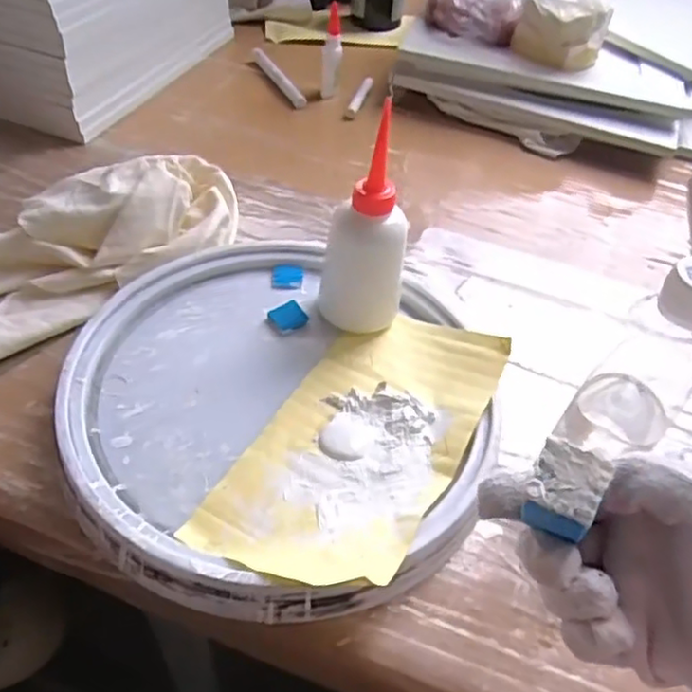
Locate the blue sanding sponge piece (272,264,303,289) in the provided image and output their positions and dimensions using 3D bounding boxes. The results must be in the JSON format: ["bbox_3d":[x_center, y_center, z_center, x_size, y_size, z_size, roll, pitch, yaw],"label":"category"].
[{"bbox_3d":[-0.048,-0.058,0.547,0.024,0.004,0.028,2,46,-5],"label":"blue sanding sponge piece"}]

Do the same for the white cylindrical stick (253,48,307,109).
[{"bbox_3d":[-0.084,-0.333,0.823,0.017,0.016,0.127,-21,53,-22],"label":"white cylindrical stick"}]

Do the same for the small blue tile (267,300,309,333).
[{"bbox_3d":[-0.045,-0.023,0.513,0.026,0.005,0.025,-23,53,-26],"label":"small blue tile"}]

